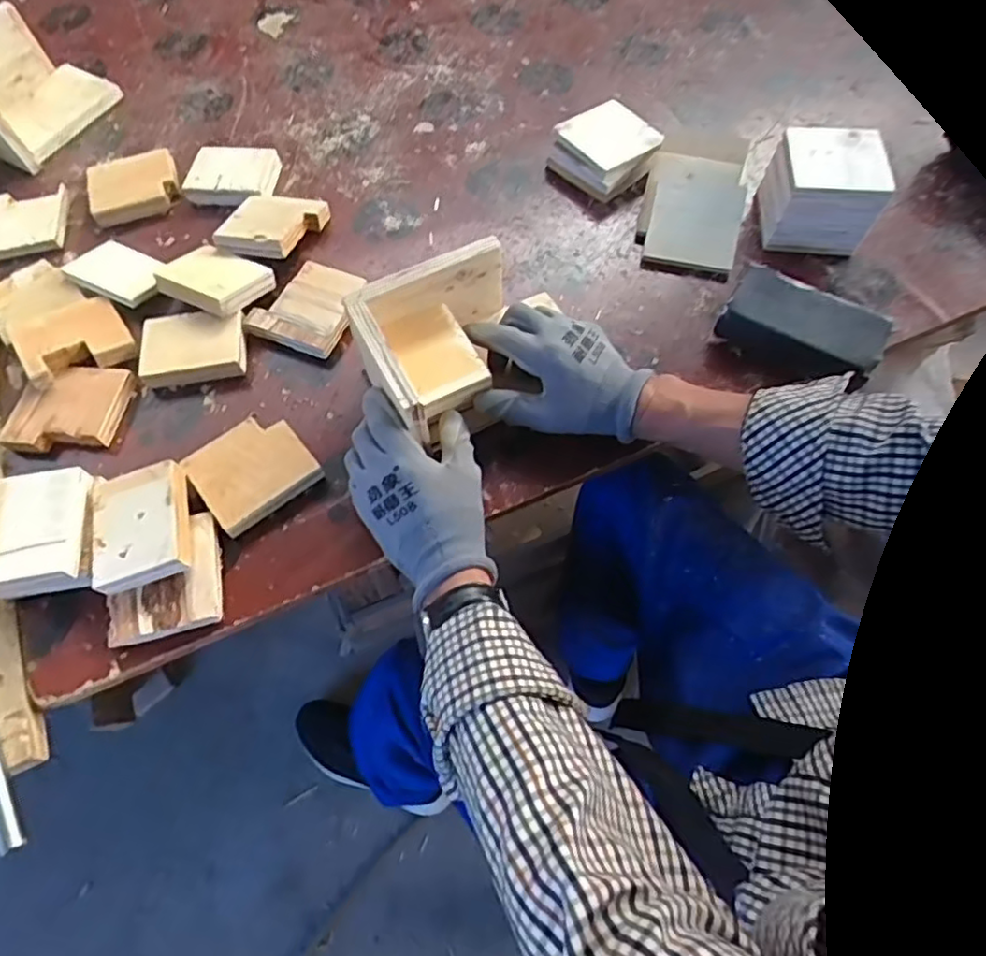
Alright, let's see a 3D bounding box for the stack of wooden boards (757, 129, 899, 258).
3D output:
[{"bbox_3d":[0.342,-0.298,0.675,0.099,0.087,0.100,0,62,0],"label":"stack of wooden boards"}]

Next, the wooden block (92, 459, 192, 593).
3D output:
[{"bbox_3d":[-0.280,0.037,0.509,0.068,0.025,0.091,-14,63,-7],"label":"wooden block"}]

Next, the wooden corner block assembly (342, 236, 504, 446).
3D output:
[{"bbox_3d":[-0.035,-0.112,0.534,0.146,0.071,0.123,-24,64,-12],"label":"wooden corner block assembly"}]

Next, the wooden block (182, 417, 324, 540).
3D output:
[{"bbox_3d":[-0.206,-0.009,0.549,0.091,0.016,0.085,-36,68,-18],"label":"wooden block"}]

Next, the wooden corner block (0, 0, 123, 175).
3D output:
[{"bbox_3d":[-0.558,-0.464,0.762,0.120,0.090,0.163,27,65,14],"label":"wooden corner block"}]

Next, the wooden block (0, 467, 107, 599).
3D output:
[{"bbox_3d":[-0.357,0.042,0.512,0.075,0.035,0.094,-8,62,-4],"label":"wooden block"}]

